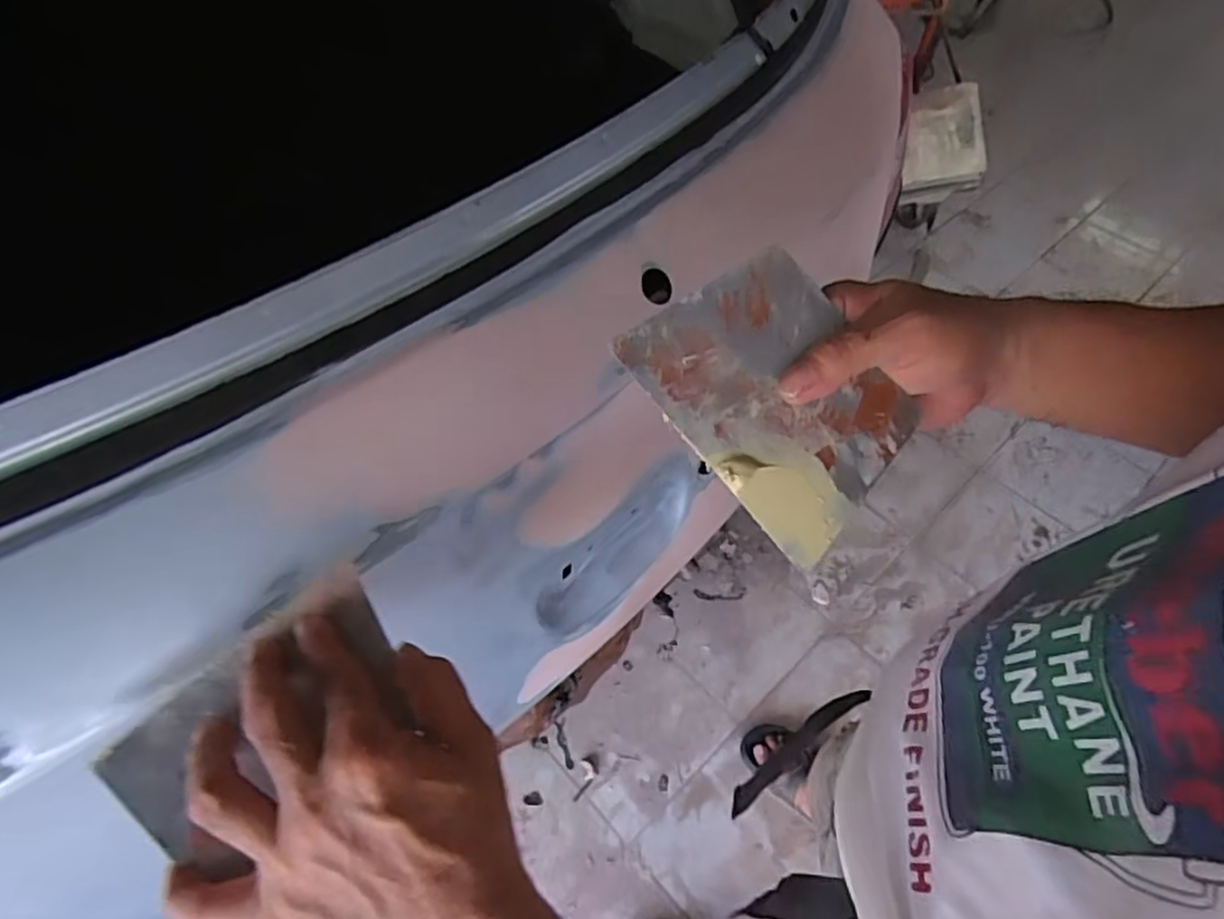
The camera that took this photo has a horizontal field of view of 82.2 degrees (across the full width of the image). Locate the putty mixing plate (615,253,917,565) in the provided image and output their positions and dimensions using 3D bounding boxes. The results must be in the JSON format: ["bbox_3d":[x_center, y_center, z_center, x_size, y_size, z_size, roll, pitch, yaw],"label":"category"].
[{"bbox_3d":[0.081,-0.031,0.343,0.095,0.007,0.137,-42,94,-4],"label":"putty mixing plate"}]

